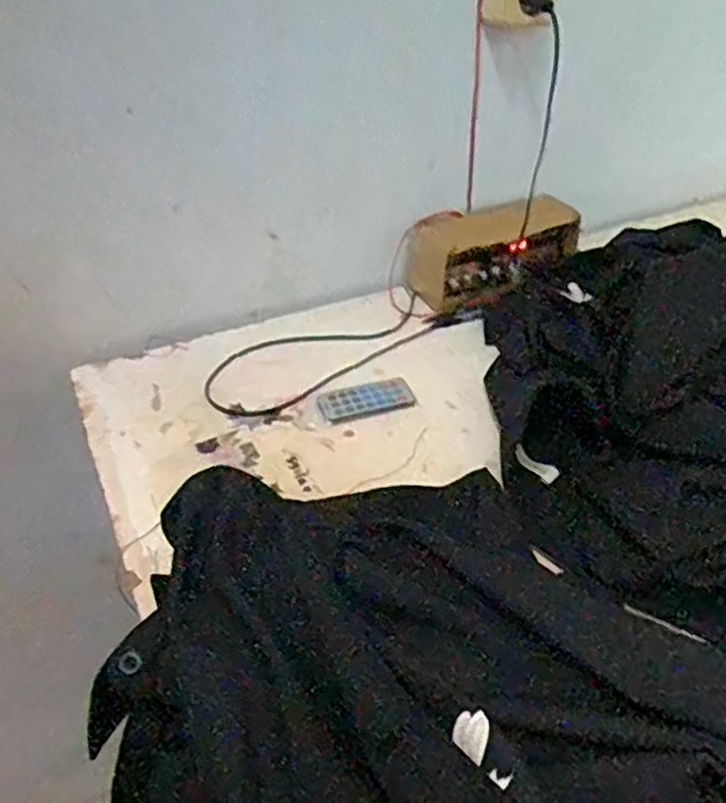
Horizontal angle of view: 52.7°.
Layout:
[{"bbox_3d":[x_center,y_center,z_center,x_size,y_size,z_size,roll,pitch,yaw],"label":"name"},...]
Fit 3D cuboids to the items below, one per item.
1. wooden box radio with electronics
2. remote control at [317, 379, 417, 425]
[{"bbox_3d":[0.143,-0.168,0.811,0.167,0.082,0.109,-27,44,-27],"label":"wooden box radio with electronics"},{"bbox_3d":[0.003,-0.002,0.676,0.088,0.004,0.041,-15,40,-15],"label":"remote control"}]

